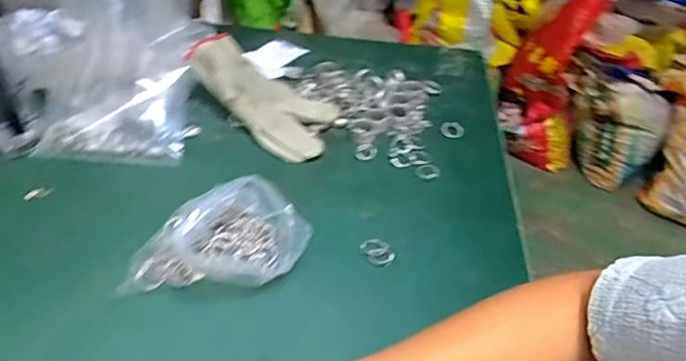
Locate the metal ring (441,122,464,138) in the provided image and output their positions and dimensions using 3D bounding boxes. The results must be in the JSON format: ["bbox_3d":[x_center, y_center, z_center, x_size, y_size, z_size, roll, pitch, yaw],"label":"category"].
[{"bbox_3d":[0.129,-0.061,0.618,0.026,0.004,0.030,2,41,-1],"label":"metal ring"}]

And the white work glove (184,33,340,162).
[{"bbox_3d":[-0.088,-0.097,0.602,0.193,0.041,0.090,41,51,14],"label":"white work glove"}]

